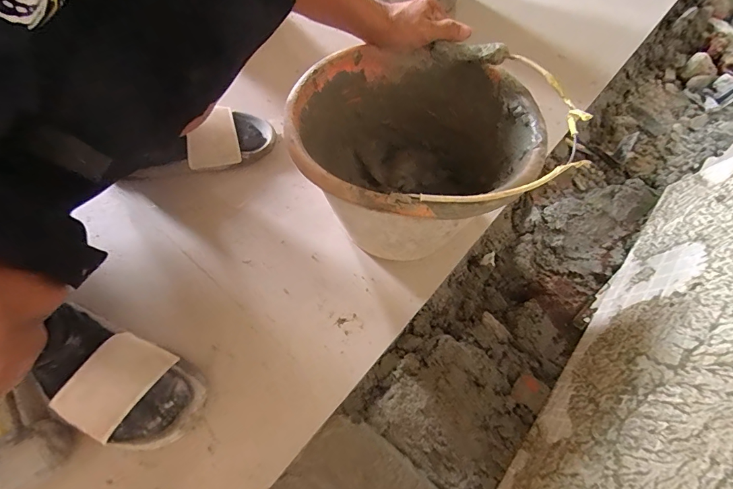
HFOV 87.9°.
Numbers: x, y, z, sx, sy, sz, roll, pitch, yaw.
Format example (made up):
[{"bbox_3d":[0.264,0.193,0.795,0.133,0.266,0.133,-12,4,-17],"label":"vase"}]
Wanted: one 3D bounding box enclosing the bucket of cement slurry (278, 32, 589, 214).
[{"bbox_3d":[0.054,-0.112,0.480,0.275,0.167,0.252,1,63,-2],"label":"bucket of cement slurry"}]

